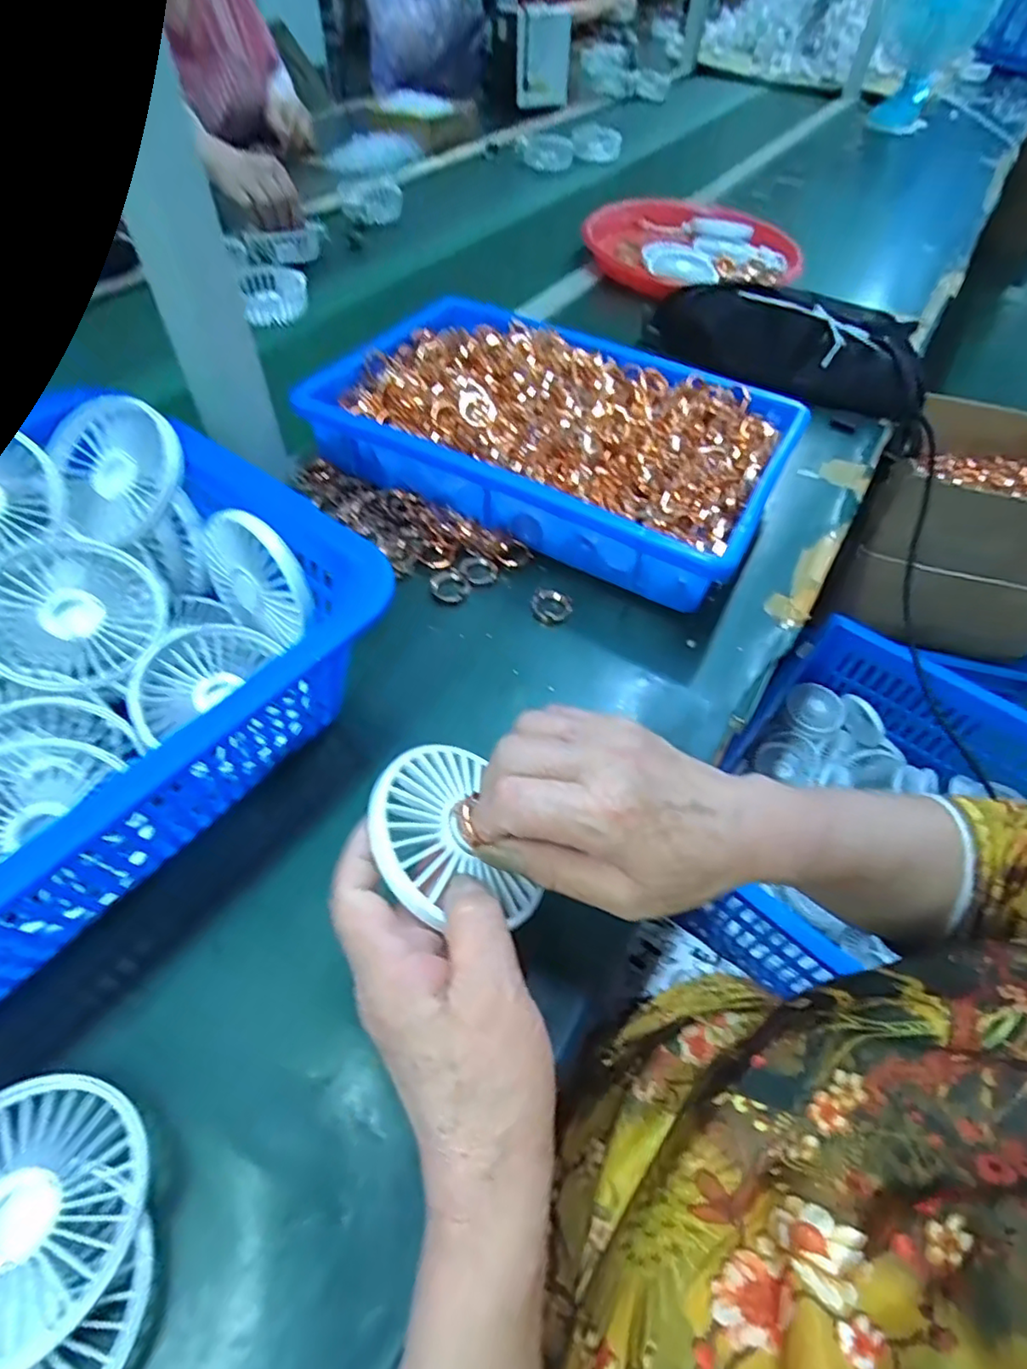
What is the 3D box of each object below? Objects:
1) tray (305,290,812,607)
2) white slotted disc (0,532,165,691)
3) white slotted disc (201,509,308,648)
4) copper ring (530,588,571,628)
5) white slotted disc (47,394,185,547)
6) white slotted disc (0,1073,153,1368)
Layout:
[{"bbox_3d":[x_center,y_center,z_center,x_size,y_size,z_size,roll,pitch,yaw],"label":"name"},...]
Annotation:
[{"bbox_3d":[0.034,-0.213,0.514,0.361,0.065,0.235,24,57,15],"label":"tray"},{"bbox_3d":[-0.248,-0.041,0.338,0.091,0.009,0.086,7,70,-21],"label":"white slotted disc"},{"bbox_3d":[-0.149,-0.061,0.353,0.068,0.076,0.007,-1,26,31],"label":"white slotted disc"},{"bbox_3d":[0.027,-0.056,0.443,0.029,0.008,0.029,10,55,6],"label":"copper ring"},{"bbox_3d":[-0.233,-0.128,0.360,0.077,0.011,0.080,1,98,10],"label":"white slotted disc"},{"bbox_3d":[-0.191,0.200,0.232,0.090,0.014,0.086,4,47,-5],"label":"white slotted disc"}]

